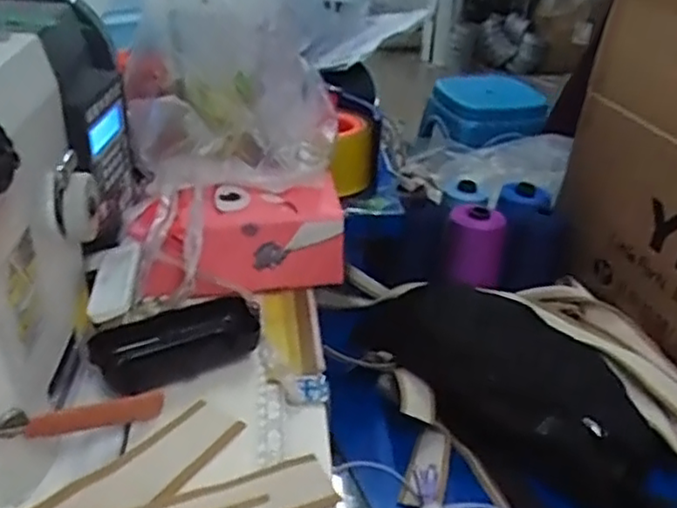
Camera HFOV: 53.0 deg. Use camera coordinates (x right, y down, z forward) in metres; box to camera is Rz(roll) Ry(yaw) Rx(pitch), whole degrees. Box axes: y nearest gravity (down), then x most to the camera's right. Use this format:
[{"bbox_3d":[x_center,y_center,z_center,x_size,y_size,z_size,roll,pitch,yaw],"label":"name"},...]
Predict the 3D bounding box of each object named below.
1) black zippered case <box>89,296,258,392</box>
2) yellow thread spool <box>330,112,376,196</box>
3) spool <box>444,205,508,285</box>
[{"bbox_3d":[-0.111,0.060,0.468,0.111,0.026,0.049,-17,35,-26],"label":"black zippered case"},{"bbox_3d":[0.009,-0.096,0.638,0.039,0.059,0.051,-9,33,-16],"label":"yellow thread spool"},{"bbox_3d":[0.161,-0.013,0.802,0.067,0.075,0.059,14,36,13],"label":"spool"}]

